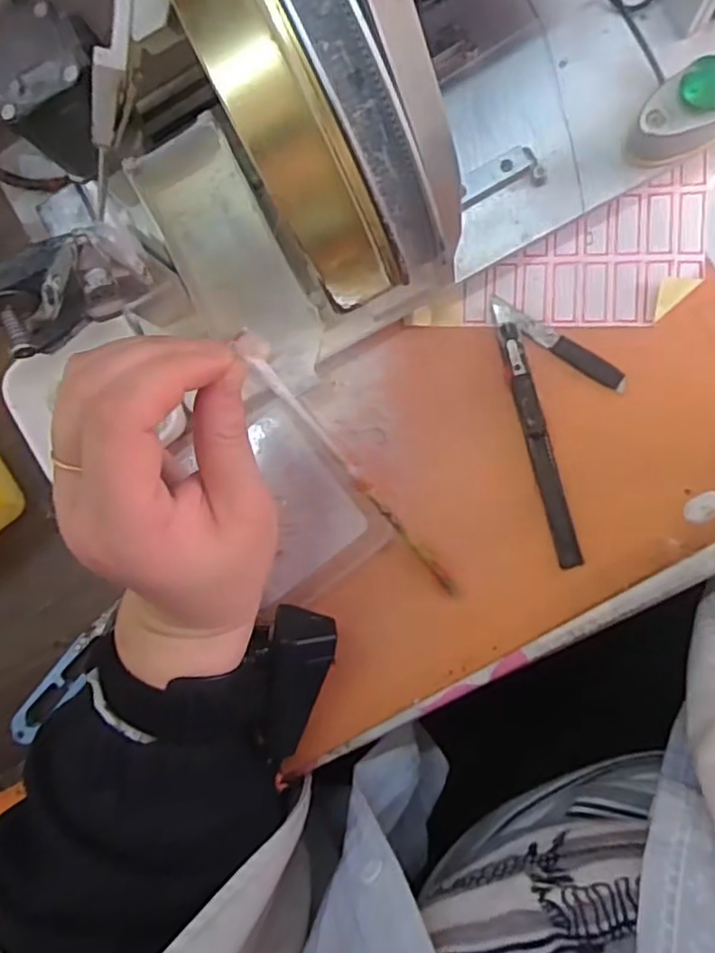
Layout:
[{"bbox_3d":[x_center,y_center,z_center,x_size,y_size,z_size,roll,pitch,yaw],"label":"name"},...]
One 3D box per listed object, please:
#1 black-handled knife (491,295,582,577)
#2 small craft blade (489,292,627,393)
[{"bbox_3d":[0.091,-0.022,0.341,0.012,0.004,0.140,-15,87,8],"label":"black-handled knife"},{"bbox_3d":[0.102,-0.068,0.341,0.079,0.004,0.012,33,94,8],"label":"small craft blade"}]

